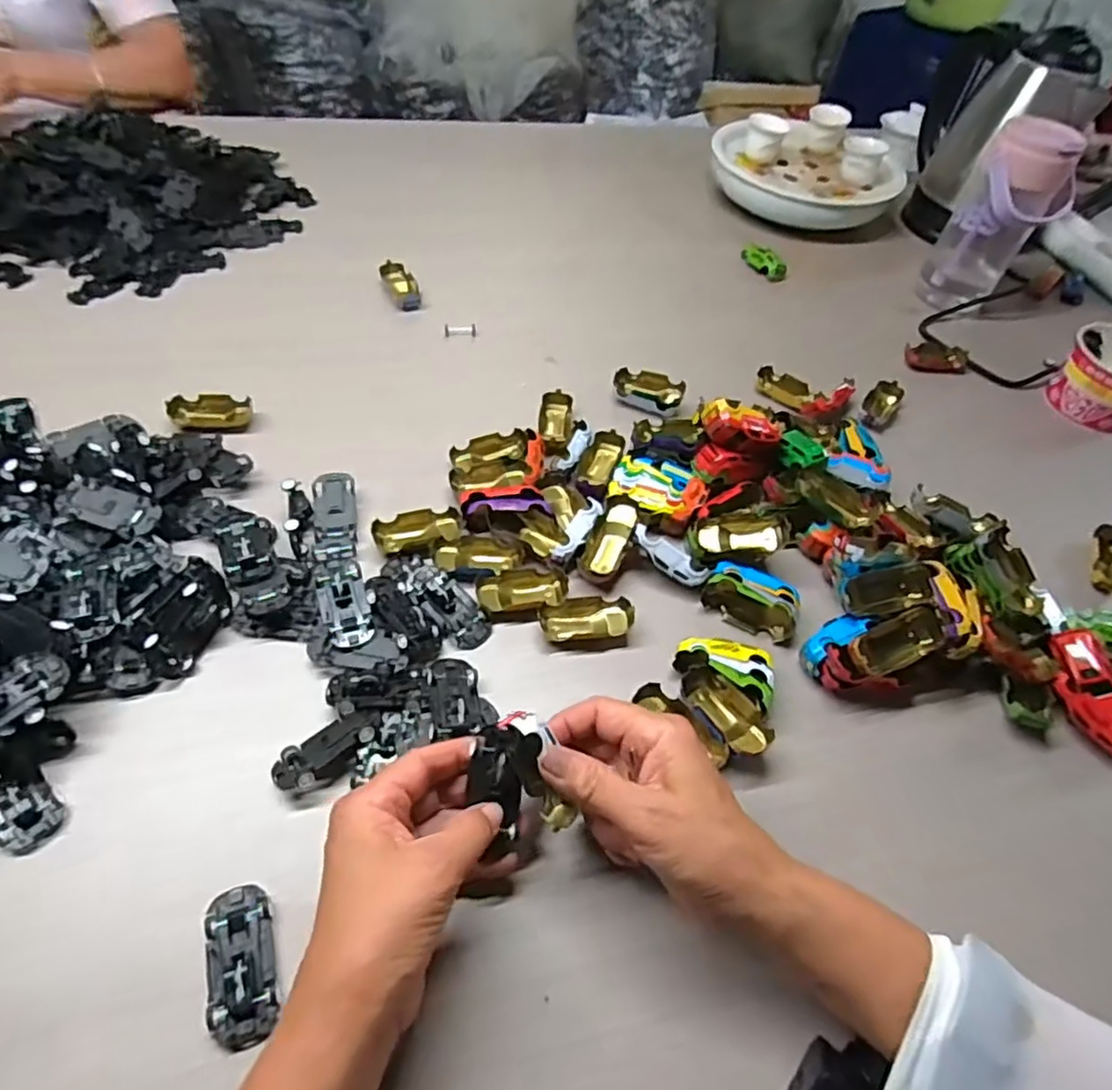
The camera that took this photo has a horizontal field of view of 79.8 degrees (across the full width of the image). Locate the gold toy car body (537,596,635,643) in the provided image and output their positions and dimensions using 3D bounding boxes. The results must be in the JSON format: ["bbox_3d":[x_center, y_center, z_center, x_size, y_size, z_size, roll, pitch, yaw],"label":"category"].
[{"bbox_3d":[0.021,0.050,0.453,0.063,0.015,0.029,-7,52,-11],"label":"gold toy car body"}]

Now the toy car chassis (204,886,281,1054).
[{"bbox_3d":[-0.153,0.201,0.321,0.030,0.012,0.068,-14,54,-16],"label":"toy car chassis"}]

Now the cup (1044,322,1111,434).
[{"bbox_3d":[0.544,-0.164,0.652,0.083,0.069,0.094,-36,62,-29],"label":"cup"}]

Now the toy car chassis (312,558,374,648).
[{"bbox_3d":[-0.139,0.038,0.437,0.030,0.009,0.062,-14,67,-16],"label":"toy car chassis"}]

